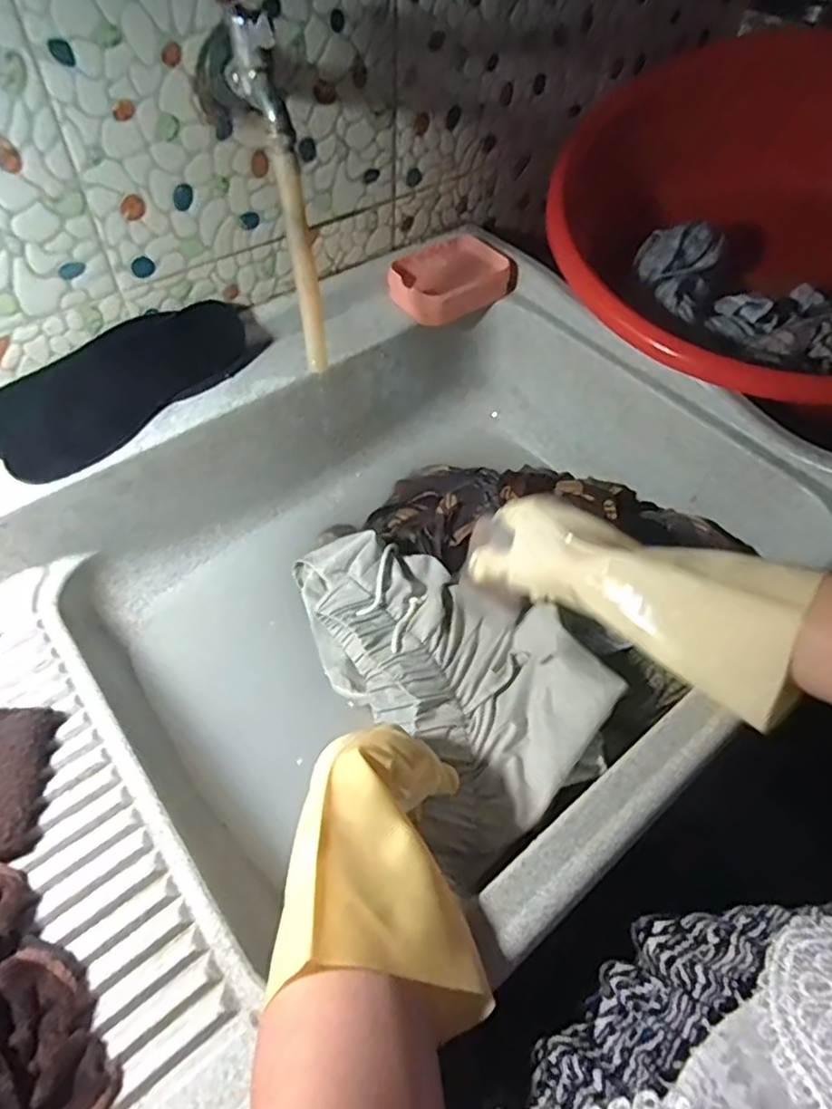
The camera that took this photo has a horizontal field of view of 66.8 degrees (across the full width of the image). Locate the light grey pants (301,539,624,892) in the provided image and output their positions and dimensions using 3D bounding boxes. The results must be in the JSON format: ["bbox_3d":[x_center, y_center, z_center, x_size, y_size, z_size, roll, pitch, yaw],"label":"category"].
[{"bbox_3d":[0.024,0.085,0.562,0.183,0.084,0.324,-26,58,-20],"label":"light grey pants"}]

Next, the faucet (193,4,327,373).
[{"bbox_3d":[-0.111,-0.272,0.501,0.039,0.242,0.108,-26,29,-20],"label":"faucet"}]

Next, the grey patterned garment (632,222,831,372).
[{"bbox_3d":[0.415,-0.273,0.710,0.347,0.068,0.176,21,55,13],"label":"grey patterned garment"}]

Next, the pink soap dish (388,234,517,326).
[{"bbox_3d":[0.041,-0.302,0.693,0.134,0.033,0.106,-31,60,-23],"label":"pink soap dish"}]

